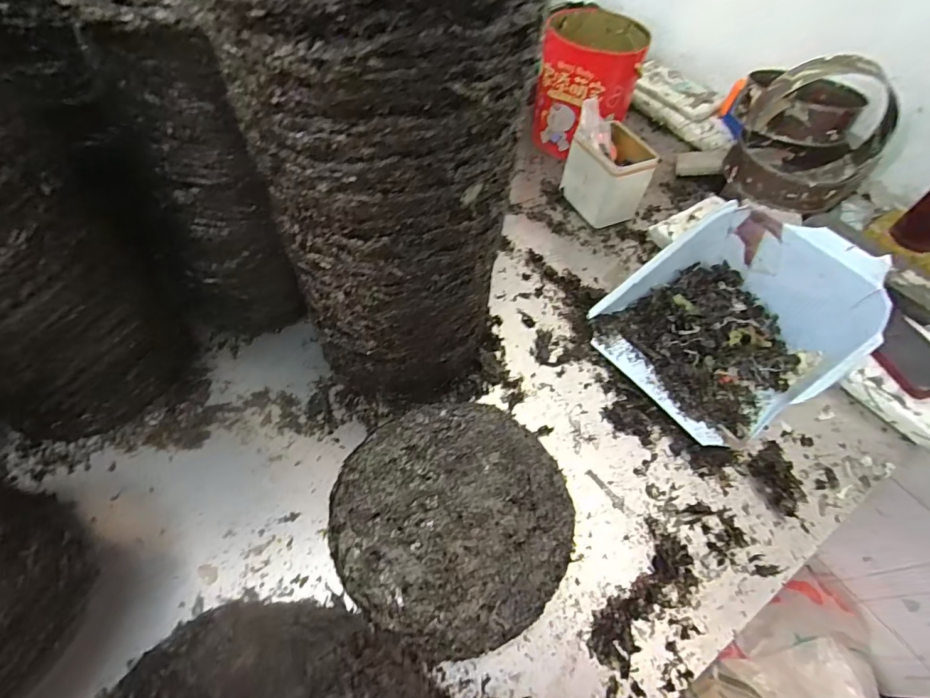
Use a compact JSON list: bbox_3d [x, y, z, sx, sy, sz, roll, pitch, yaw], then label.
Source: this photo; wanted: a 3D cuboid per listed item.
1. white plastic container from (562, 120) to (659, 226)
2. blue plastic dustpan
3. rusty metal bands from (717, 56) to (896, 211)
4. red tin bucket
[{"bbox_3d":[0.226,-0.276,0.732,0.087,0.111,0.116,-22,61,-17],"label":"white plastic container"},{"bbox_3d":[0.321,-0.037,0.559,0.242,0.143,0.241,-27,63,-20],"label":"blue plastic dustpan"},{"bbox_3d":[0.532,-0.353,0.703,0.204,0.187,0.251,34,61,17],"label":"rusty metal bands"},{"bbox_3d":[0.208,-0.457,0.810,0.155,0.183,0.170,2,57,-3],"label":"red tin bucket"}]

